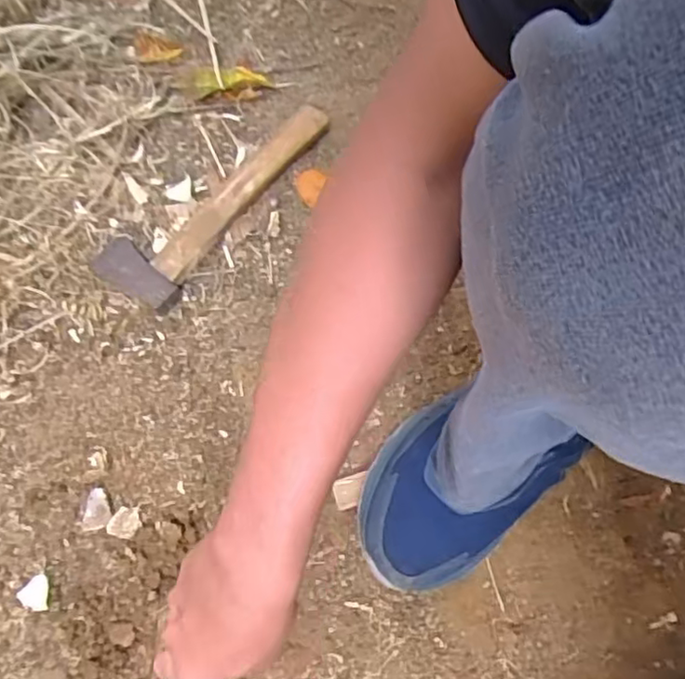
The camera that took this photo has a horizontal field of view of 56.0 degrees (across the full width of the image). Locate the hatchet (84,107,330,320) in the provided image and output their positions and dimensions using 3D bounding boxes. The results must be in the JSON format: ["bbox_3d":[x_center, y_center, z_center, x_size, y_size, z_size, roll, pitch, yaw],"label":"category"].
[{"bbox_3d":[-0.127,-0.148,0.640,0.088,0.030,0.272,32,73,14],"label":"hatchet"}]

